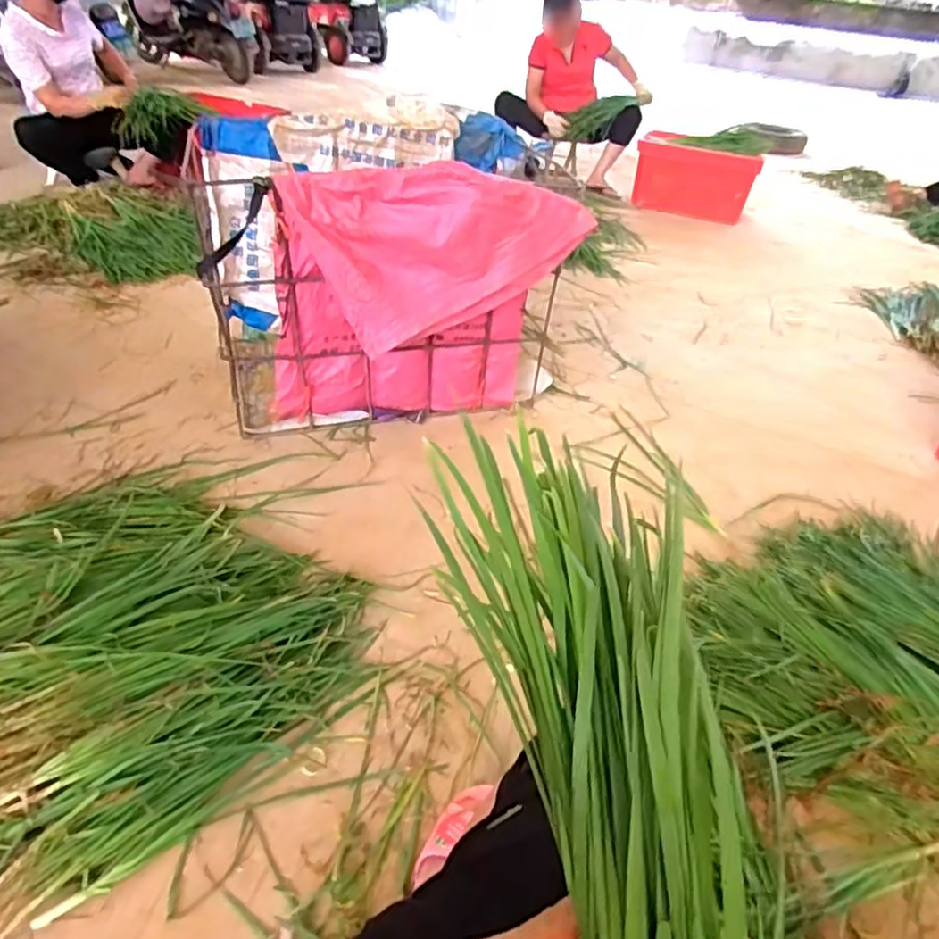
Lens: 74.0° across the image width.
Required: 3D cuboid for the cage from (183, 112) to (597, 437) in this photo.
[{"bbox_3d":[-0.235,-0.500,1.560,0.736,0.585,0.632,-11,42,-21],"label":"cage"}]

